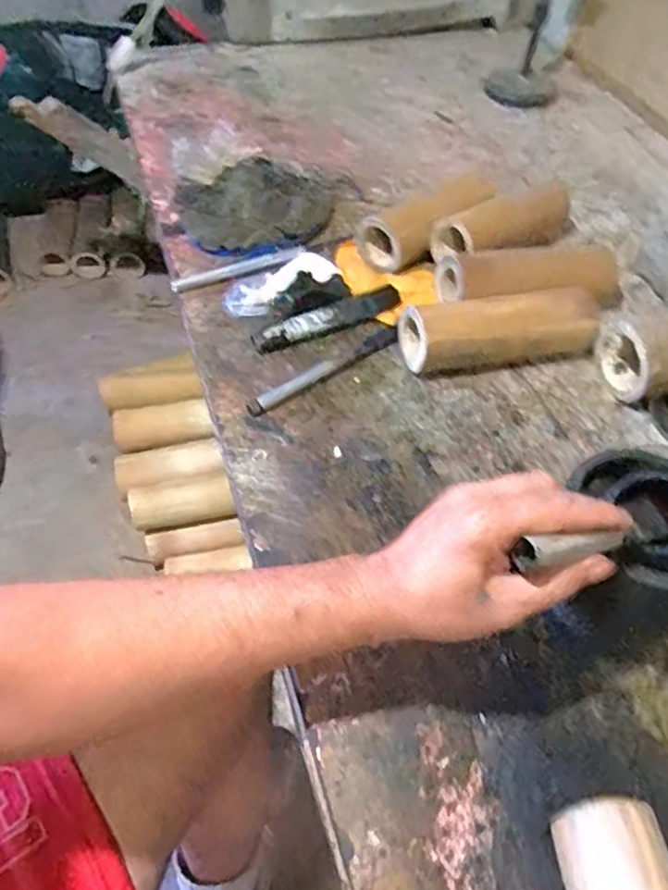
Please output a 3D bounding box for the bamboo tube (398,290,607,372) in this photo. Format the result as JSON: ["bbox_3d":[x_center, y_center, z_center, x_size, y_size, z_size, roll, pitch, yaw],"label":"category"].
[{"bbox_3d":[0.156,-0.109,0.603,0.182,0.053,0.053,-6,53,-9],"label":"bamboo tube"}]

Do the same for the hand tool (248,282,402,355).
[{"bbox_3d":[-0.003,-0.124,0.632,0.156,0.009,0.034,-26,59,-23],"label":"hand tool"}]

